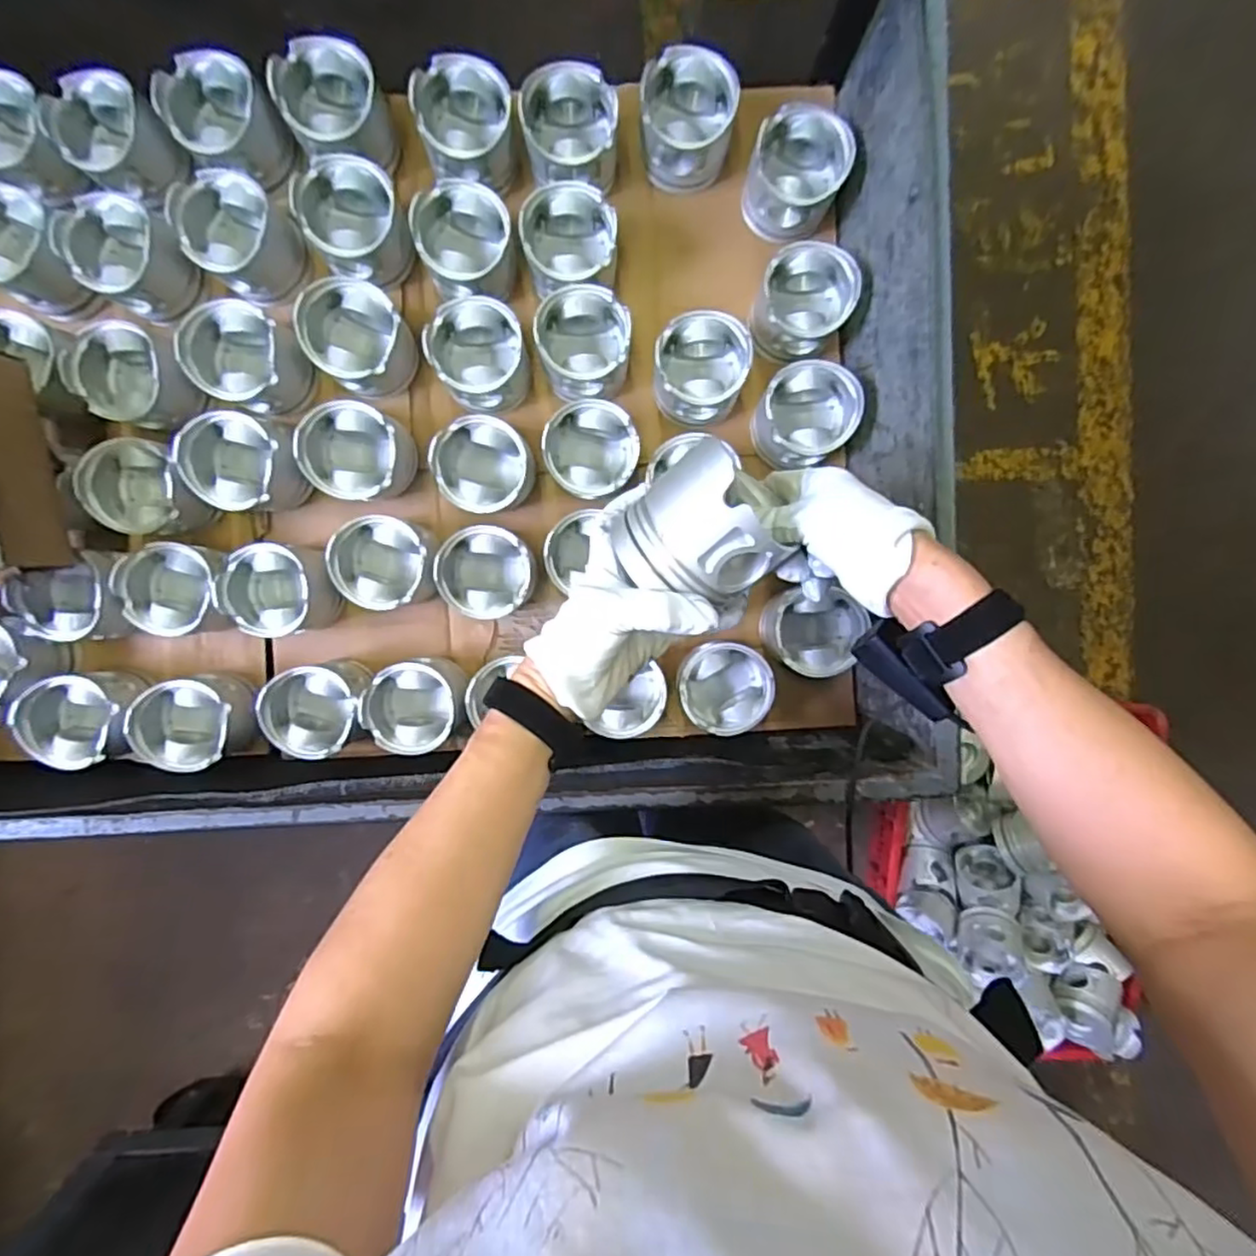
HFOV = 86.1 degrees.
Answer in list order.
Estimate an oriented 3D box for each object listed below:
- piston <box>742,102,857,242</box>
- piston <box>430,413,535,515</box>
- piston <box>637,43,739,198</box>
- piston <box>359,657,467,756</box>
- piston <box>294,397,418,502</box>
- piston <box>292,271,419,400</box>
[{"bbox_3d":[0.172,-0.463,0.698,0.094,0.091,0.094,0,93,-2],"label":"piston"},{"bbox_3d":[-0.149,-0.166,0.707,0.095,0.085,0.095,0,93,-2],"label":"piston"},{"bbox_3d":[0.059,-0.514,0.691,0.092,0.094,0.089,0,93,-2],"label":"piston"},{"bbox_3d":[-0.220,0.079,0.711,0.089,0.090,0.092,0,93,-2],"label":"piston"},{"bbox_3d":[-0.271,-0.174,0.684,0.092,0.082,0.089,0,93,-2],"label":"piston"},{"bbox_3d":[-0.269,-0.289,0.677,0.098,0.079,0.095,0,93,-2],"label":"piston"}]

